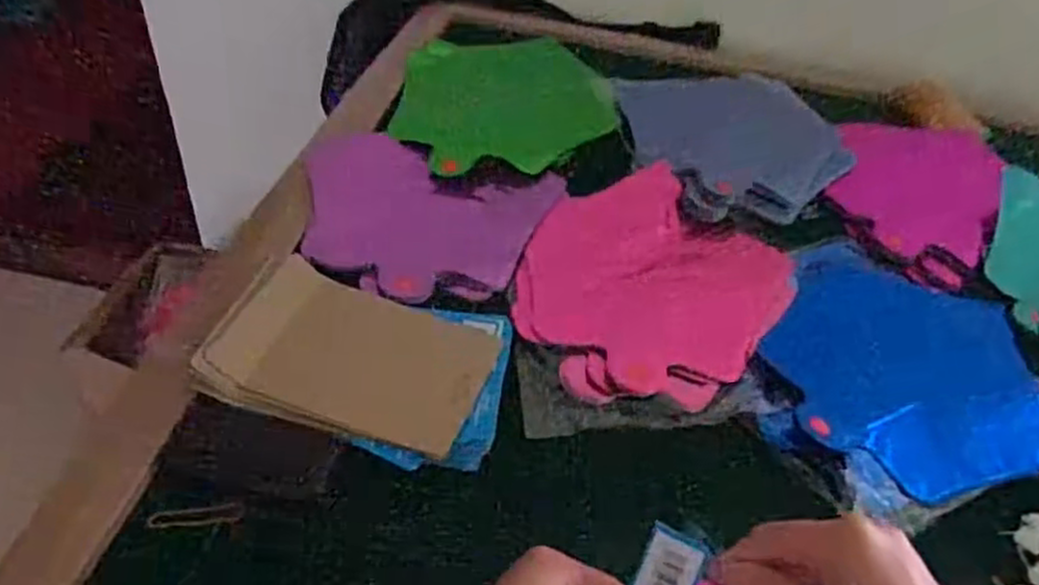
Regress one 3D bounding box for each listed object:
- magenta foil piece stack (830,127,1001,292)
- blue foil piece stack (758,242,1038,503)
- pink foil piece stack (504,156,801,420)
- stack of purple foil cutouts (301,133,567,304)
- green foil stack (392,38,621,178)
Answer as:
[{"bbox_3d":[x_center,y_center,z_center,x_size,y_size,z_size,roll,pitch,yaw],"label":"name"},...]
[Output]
[{"bbox_3d":[0.409,-0.120,0.794,0.161,0.008,0.270,30,49,20],"label":"magenta foil piece stack"},{"bbox_3d":[0.308,0.050,0.611,0.217,0.022,0.243,4,46,-3],"label":"blue foil piece stack"},{"bbox_3d":[0.105,-0.012,0.640,0.207,0.016,0.252,31,50,21],"label":"pink foil piece stack"},{"bbox_3d":[-0.095,-0.069,0.672,0.224,0.021,0.193,16,44,6],"label":"stack of purple foil cutouts"},{"bbox_3d":[-0.014,-0.204,0.806,0.219,0.018,0.224,3,46,-5],"label":"green foil stack"}]

